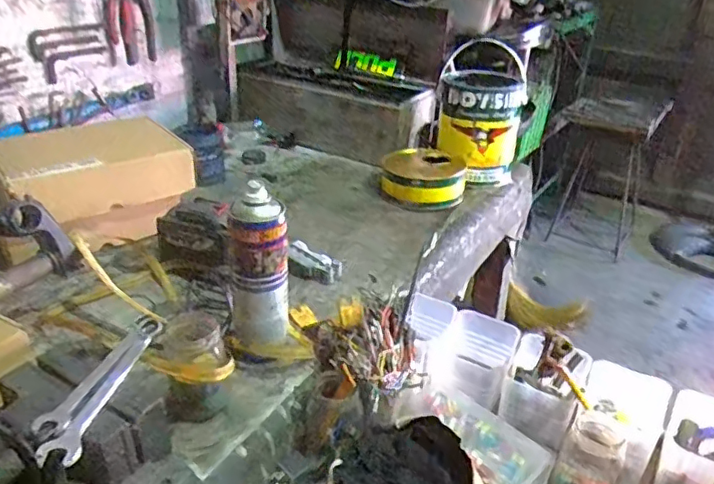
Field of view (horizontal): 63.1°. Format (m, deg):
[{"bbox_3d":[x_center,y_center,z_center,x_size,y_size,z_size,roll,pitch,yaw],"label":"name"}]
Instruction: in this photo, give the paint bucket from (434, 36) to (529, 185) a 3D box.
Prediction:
[{"bbox_3d":[0.252,-0.258,1.200,0.171,0.241,0.190,7,30,6],"label":"paint bucket"}]

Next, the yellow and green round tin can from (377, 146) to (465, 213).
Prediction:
[{"bbox_3d":[0.130,-0.127,1.150,0.161,0.066,0.165,3,30,-1],"label":"yellow and green round tin can"}]

